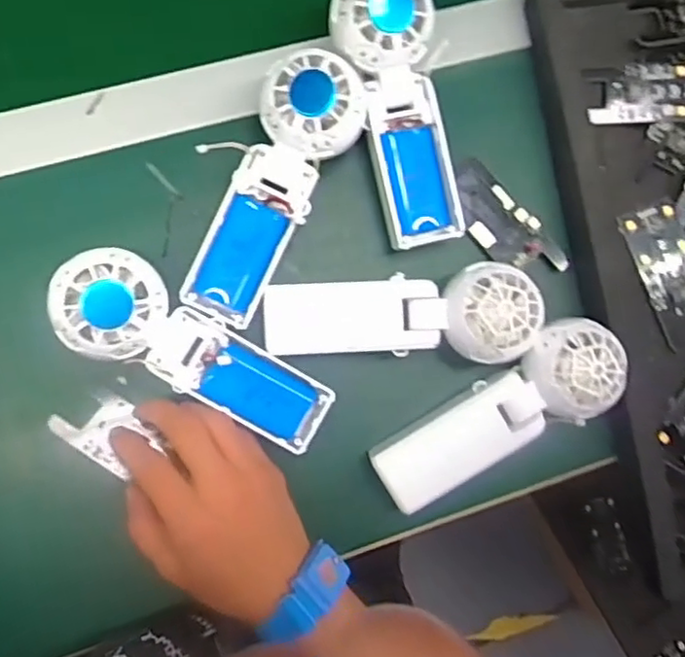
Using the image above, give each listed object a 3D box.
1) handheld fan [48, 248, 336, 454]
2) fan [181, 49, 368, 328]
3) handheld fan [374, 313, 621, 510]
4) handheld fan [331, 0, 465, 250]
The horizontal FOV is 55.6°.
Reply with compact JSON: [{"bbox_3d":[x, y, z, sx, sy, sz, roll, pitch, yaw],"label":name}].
[{"bbox_3d":[-0.087,0.015,0.387,0.170,0.027,0.055,33,81,-19],"label":"handheld fan"},{"bbox_3d":[-0.044,-0.086,0.402,0.059,0.032,0.169,28,97,-5],"label":"fan"},{"bbox_3d":[0.102,0.057,0.408,0.165,0.034,0.056,-32,90,-8],"label":"handheld fan"},{"bbox_3d":[0.038,-0.140,0.418,0.056,0.033,0.168,-17,104,-9],"label":"handheld fan"}]

